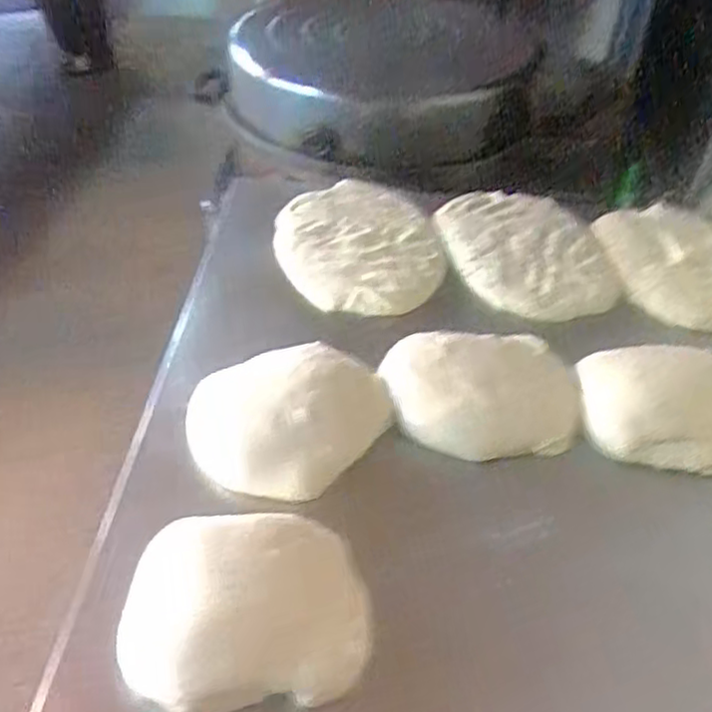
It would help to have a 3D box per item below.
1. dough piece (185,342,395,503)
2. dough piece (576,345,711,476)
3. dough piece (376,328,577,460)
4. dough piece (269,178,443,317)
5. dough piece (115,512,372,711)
[{"bbox_3d":[-0.062,0.060,0.708,0.201,0.055,0.141,-20,46,-23],"label":"dough piece"},{"bbox_3d":[0.328,0.045,0.752,0.174,0.065,0.145,6,42,3],"label":"dough piece"},{"bbox_3d":[0.136,0.030,0.762,0.204,0.039,0.154,-3,42,-7],"label":"dough piece"},{"bbox_3d":[0.003,-0.154,0.967,0.217,0.045,0.272,-2,42,-6],"label":"dough piece"},{"bbox_3d":[-0.083,0.197,0.559,0.184,0.067,0.138,-4,42,-8],"label":"dough piece"}]

